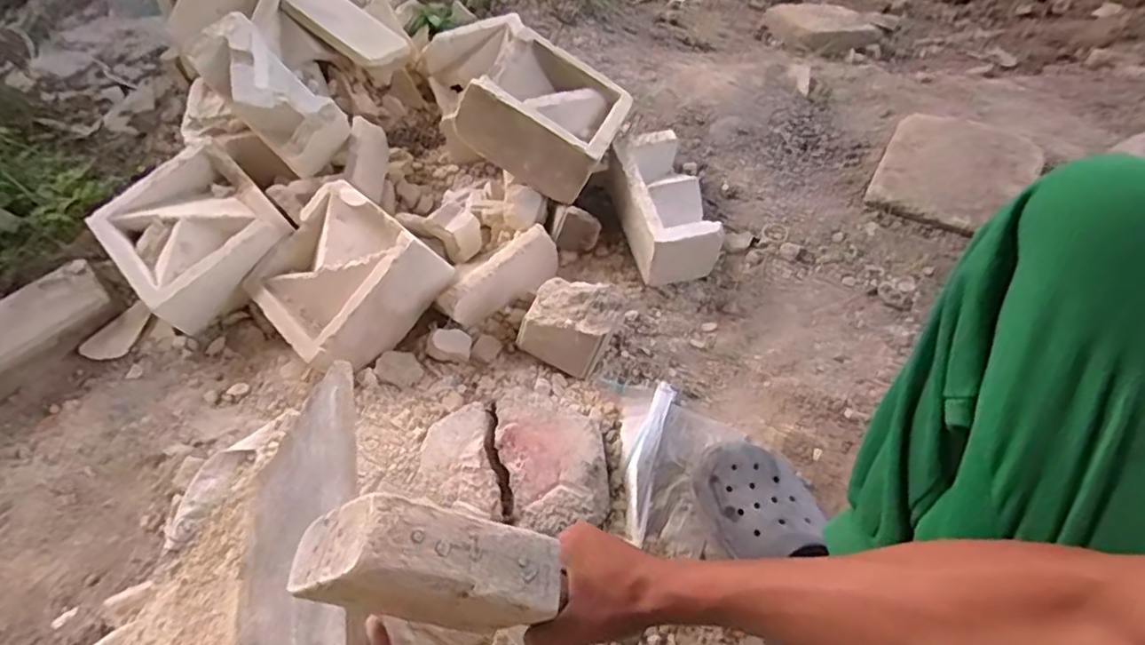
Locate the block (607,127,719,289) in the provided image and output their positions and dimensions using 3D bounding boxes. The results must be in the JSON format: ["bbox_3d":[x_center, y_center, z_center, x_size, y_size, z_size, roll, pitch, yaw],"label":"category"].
[{"bbox_3d":[0.127,-0.167,0.900,0.103,0.091,0.198,-13,60,-7],"label":"block"}]

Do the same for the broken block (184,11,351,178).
[{"bbox_3d":[-0.414,-0.311,0.878,0.210,0.111,0.095,44,66,-7],"label":"broken block"}]

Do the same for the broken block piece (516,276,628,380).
[{"bbox_3d":[-0.001,0.003,0.794,0.112,0.092,0.088,22,62,13],"label":"broken block piece"}]

